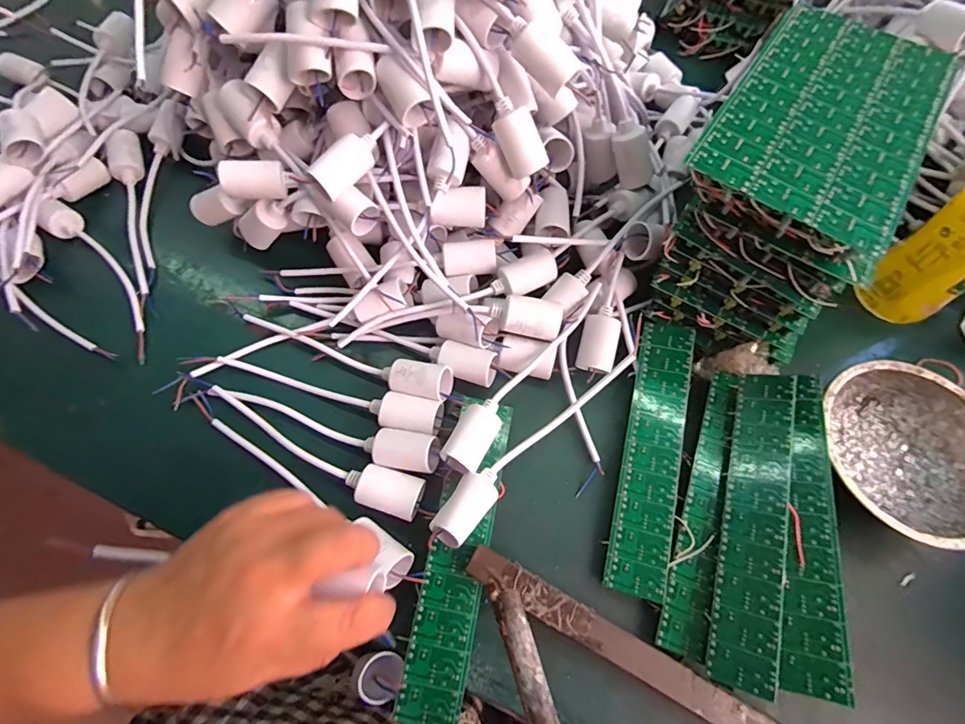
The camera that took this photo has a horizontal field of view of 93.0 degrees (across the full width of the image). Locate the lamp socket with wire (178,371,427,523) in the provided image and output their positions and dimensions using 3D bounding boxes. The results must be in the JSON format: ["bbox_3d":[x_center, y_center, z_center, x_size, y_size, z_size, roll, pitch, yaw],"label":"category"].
[{"bbox_3d":[-0.142,0.060,0.336,0.211,0.026,0.030,22,67,9],"label":"lamp socket with wire"}]

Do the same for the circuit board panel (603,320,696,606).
[{"bbox_3d":[0.127,0.062,0.337,0.041,0.004,0.203,11,67,15],"label":"circuit board panel"}]

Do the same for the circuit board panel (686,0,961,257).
[{"bbox_3d":[0.214,-0.155,0.281,0.111,0.004,0.197,33,68,12],"label":"circuit board panel"}]

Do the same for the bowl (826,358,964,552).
[{"bbox_3d":[0.305,0.065,0.331,0.116,0.039,0.129,-1,65,-1],"label":"bowl"}]

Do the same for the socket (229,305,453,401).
[{"bbox_3d":[-0.120,-0.007,0.366,0.199,0.034,0.028,16,66,7],"label":"socket"}]

